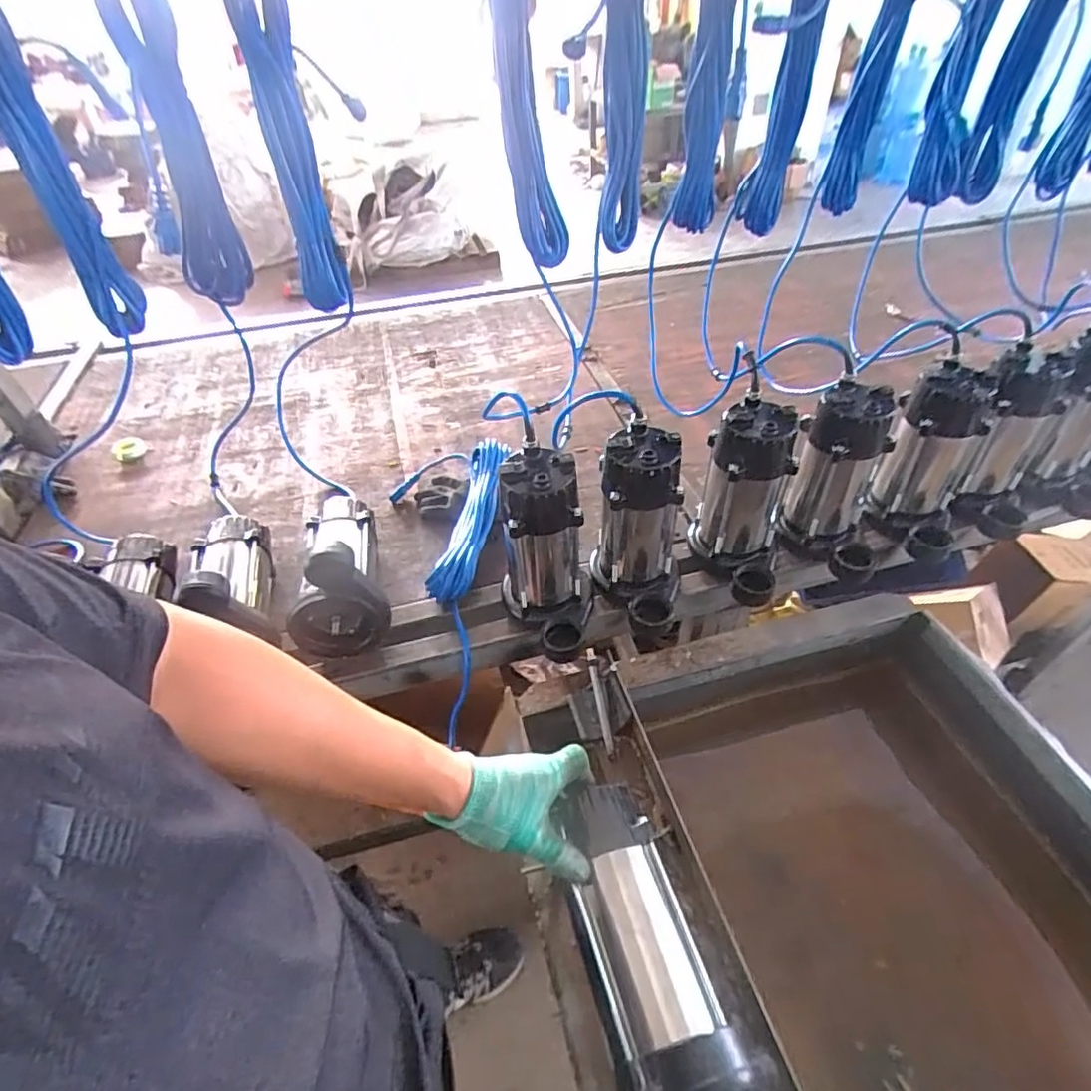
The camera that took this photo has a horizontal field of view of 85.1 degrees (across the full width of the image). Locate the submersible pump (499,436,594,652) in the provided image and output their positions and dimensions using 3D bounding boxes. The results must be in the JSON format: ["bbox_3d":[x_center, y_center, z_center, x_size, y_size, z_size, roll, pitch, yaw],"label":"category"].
[{"bbox_3d":[0.003,0.012,0.726,0.113,0.240,0.132,-10,45,-6],"label":"submersible pump"}]

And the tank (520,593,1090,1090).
[{"bbox_3d":[0.331,0.435,0.573,0.614,0.224,0.738,-13,45,-10],"label":"tank"}]

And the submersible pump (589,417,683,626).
[{"bbox_3d":[0.117,-0.017,0.738,0.114,0.231,0.137,2,45,6],"label":"submersible pump"}]

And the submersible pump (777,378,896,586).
[{"bbox_3d":[0.385,-0.082,0.776,0.118,0.219,0.119,9,46,13],"label":"submersible pump"}]

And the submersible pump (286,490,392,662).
[{"bbox_3d":[-0.269,0.011,0.805,0.117,0.157,0.236,-6,44,-3],"label":"submersible pump"}]

